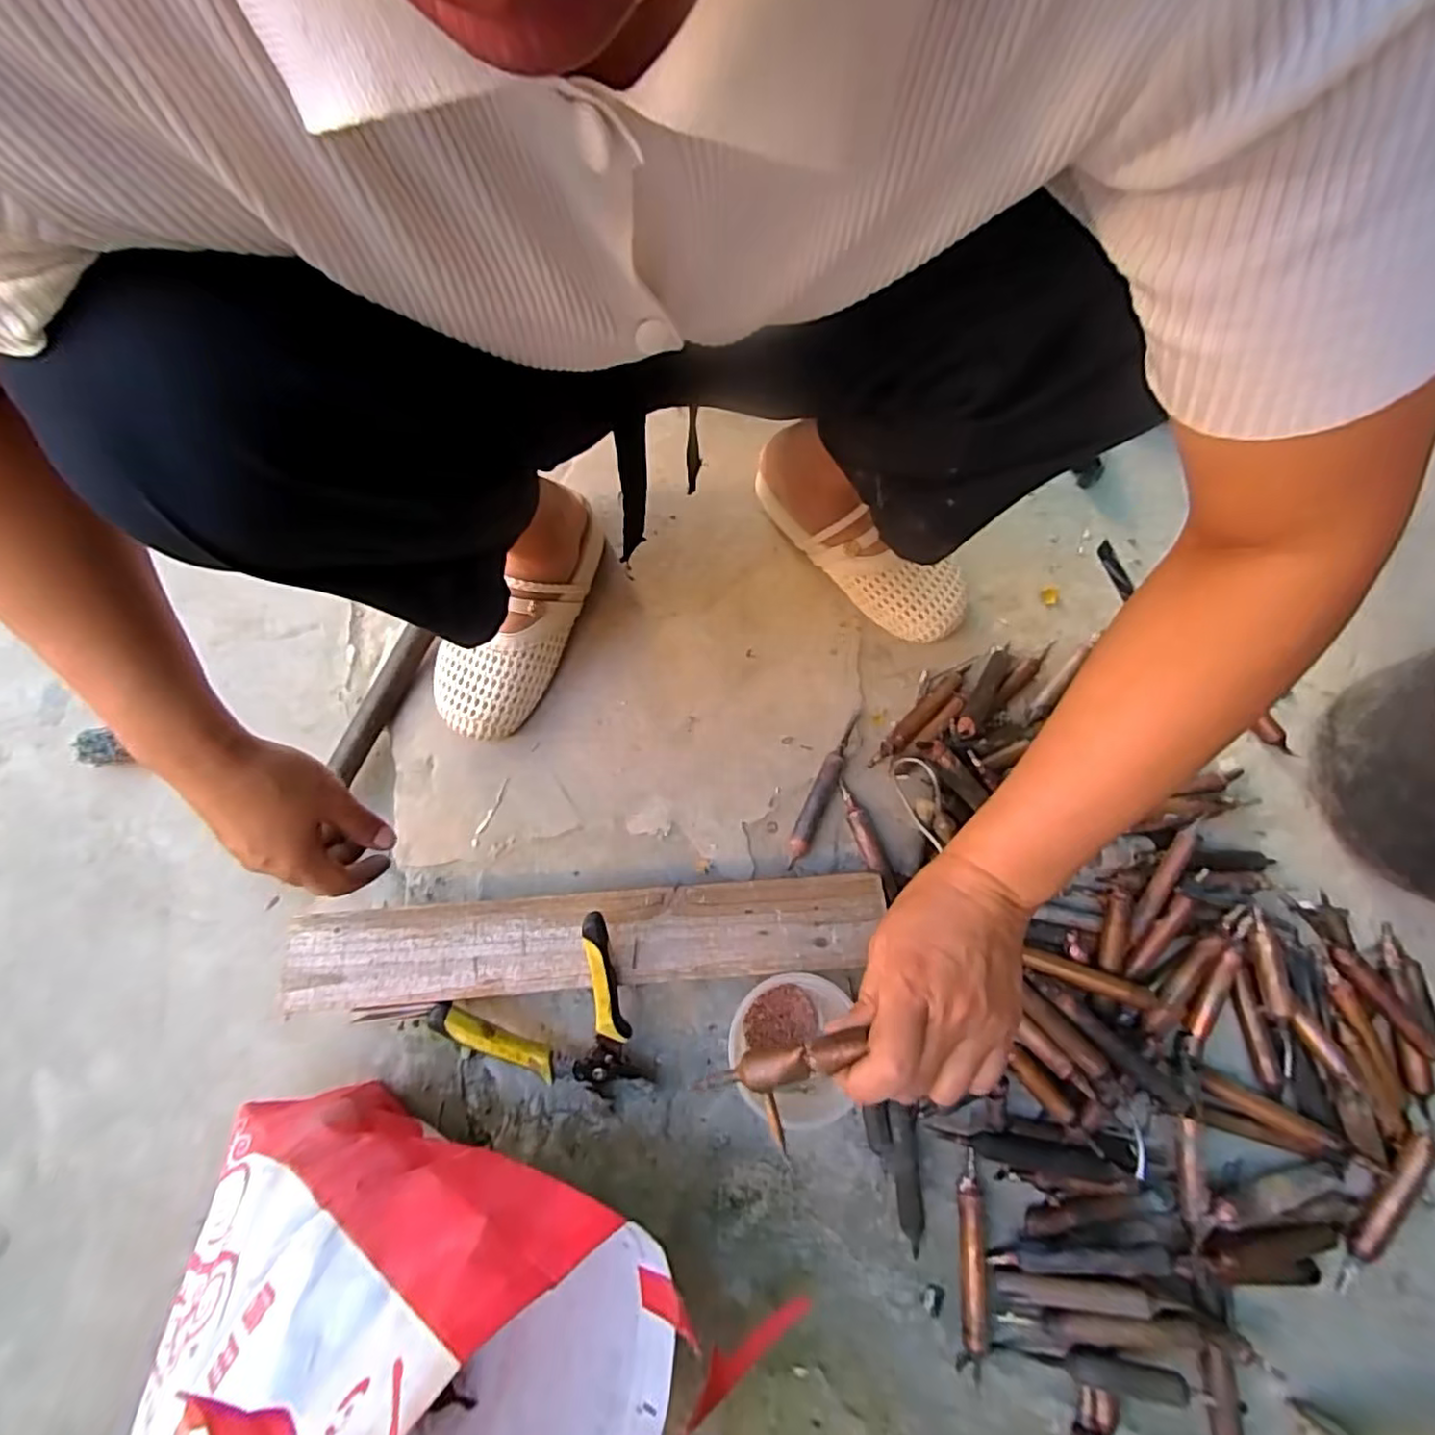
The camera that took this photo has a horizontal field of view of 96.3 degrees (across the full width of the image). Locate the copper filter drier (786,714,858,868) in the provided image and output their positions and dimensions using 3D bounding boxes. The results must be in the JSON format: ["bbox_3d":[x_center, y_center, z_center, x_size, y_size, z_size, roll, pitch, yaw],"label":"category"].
[{"bbox_3d":[0.096,0.064,0.583,0.019,0.013,0.150,23,74,9],"label":"copper filter drier"}]

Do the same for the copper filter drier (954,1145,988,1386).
[{"bbox_3d":[0.192,0.405,0.478,0.020,0.014,0.137,8,72,4],"label":"copper filter drier"}]

